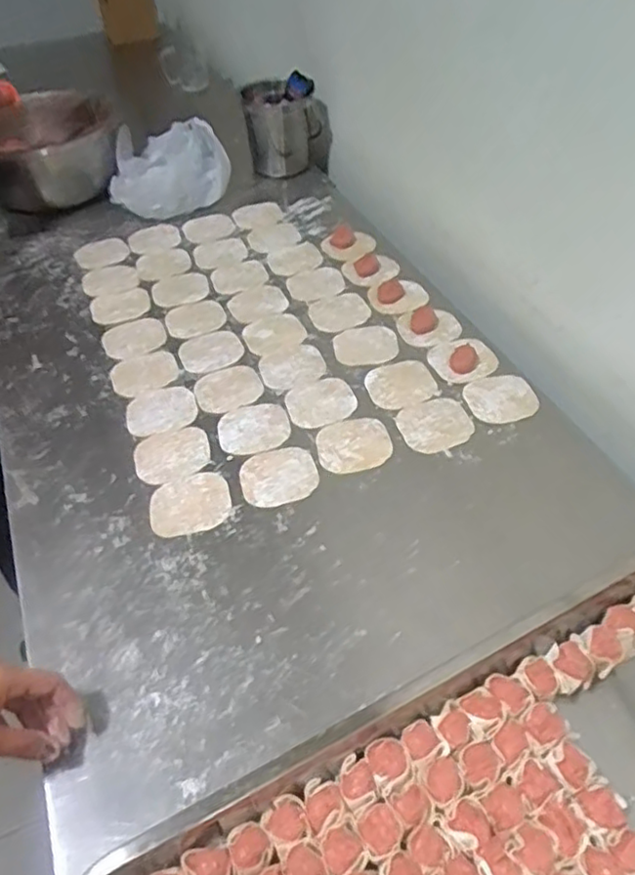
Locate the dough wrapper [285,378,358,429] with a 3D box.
[{"bbox_3d":[0.005,-0.043,0.779,0.081,0.004,0.073,-18,50,-12],"label":"dough wrapper"}]

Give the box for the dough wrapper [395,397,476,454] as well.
[{"bbox_3d":[0.134,-0.016,0.746,0.082,0.004,0.075,-18,50,-13],"label":"dough wrapper"}]

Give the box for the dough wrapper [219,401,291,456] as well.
[{"bbox_3d":[-0.074,-0.011,0.756,0.081,0.007,0.077,-15,49,-10],"label":"dough wrapper"}]

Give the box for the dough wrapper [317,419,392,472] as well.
[{"bbox_3d":[0.040,0.006,0.729,0.080,0.004,0.076,-9,49,-5],"label":"dough wrapper"}]

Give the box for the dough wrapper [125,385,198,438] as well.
[{"bbox_3d":[-0.188,-0.032,0.786,0.083,0.004,0.075,-16,48,-4],"label":"dough wrapper"}]

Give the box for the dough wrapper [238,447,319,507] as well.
[{"bbox_3d":[-0.042,0.040,0.702,0.082,0.004,0.074,-14,49,-9],"label":"dough wrapper"}]

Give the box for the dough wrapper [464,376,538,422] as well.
[{"bbox_3d":[0.216,-0.046,0.768,0.080,0.004,0.071,-9,49,-5],"label":"dough wrapper"}]

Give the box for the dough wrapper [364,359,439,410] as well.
[{"bbox_3d":[0.101,-0.065,0.798,0.081,0.004,0.078,-16,49,-11],"label":"dough wrapper"}]

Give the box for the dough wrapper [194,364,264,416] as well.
[{"bbox_3d":[-0.110,-0.061,0.808,0.085,0.007,0.074,-28,53,-20],"label":"dough wrapper"}]

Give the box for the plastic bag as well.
[{"bbox_3d":[-0.252,-0.451,1.108,0.196,0.136,0.084,-11,49,-7],"label":"plastic bag"}]

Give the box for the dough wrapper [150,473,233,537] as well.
[{"bbox_3d":[-0.133,0.069,0.681,0.082,0.006,0.074,-14,49,-11],"label":"dough wrapper"}]

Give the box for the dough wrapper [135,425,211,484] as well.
[{"bbox_3d":[-0.164,0.017,0.732,0.083,0.006,0.077,-2,48,2],"label":"dough wrapper"}]

